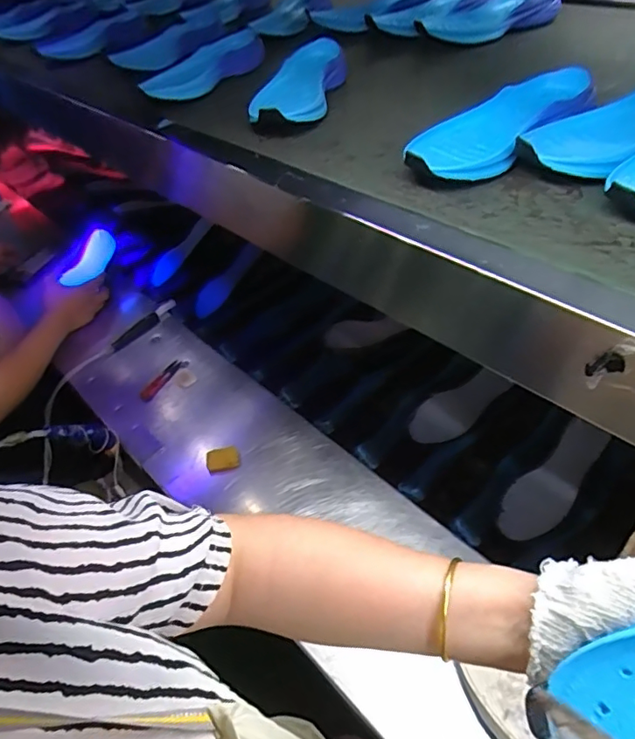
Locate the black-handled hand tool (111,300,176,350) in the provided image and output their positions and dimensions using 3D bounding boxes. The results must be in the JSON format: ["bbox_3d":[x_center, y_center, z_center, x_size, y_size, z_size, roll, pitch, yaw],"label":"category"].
[{"bbox_3d":[-0.350,-0.092,1.080,0.034,0.025,0.166,25,50,28],"label":"black-handled hand tool"}]

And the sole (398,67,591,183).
[{"bbox_3d":[0.184,-0.250,0.537,0.246,0.045,0.097,-30,48,-25],"label":"sole"}]

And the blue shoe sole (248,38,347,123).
[{"bbox_3d":[-0.024,-0.377,0.691,0.093,0.040,0.240,8,44,13],"label":"blue shoe sole"}]

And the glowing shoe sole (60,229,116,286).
[{"bbox_3d":[-0.497,-0.238,1.154,0.056,0.042,0.167,12,61,19],"label":"glowing shoe sole"}]

